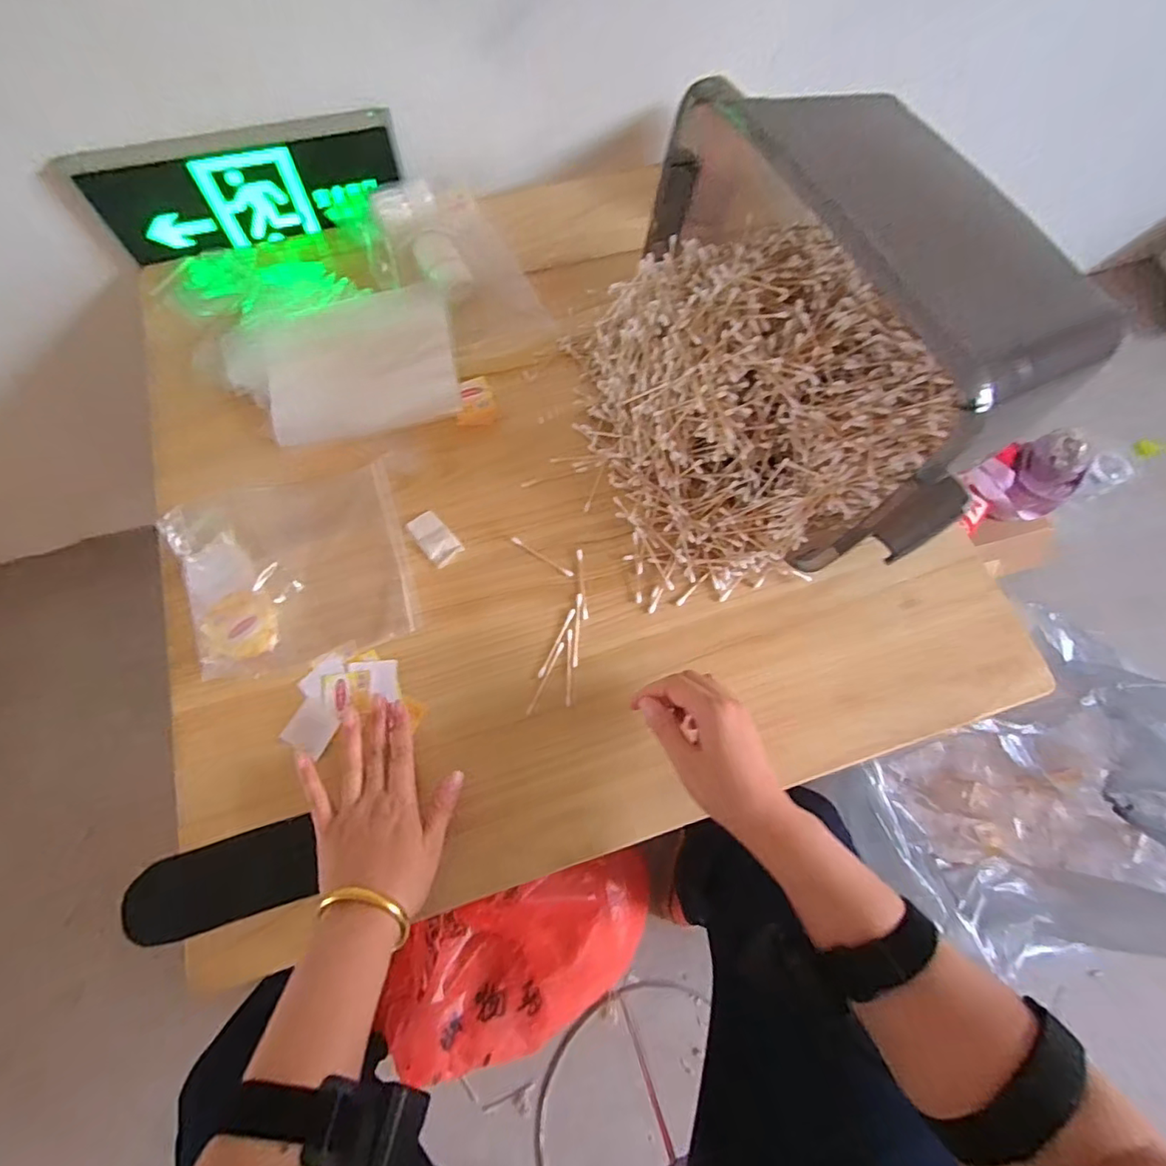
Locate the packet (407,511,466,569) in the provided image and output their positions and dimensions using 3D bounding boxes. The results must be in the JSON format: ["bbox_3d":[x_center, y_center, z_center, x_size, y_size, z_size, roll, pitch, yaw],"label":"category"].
[{"bbox_3d":[-0.148,-0.045,0.553,0.032,0.004,0.059,-39,74,-14],"label":"packet"}]

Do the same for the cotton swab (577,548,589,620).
[{"bbox_3d":[0.000,0.001,0.543,0.006,0.004,0.072,-4,72,-3],"label":"cotton swab"}]

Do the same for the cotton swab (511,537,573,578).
[{"bbox_3d":[-0.040,-0.026,0.552,0.073,0.004,0.006,32,74,8],"label":"cotton swab"}]

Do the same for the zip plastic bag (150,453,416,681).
[{"bbox_3d":[-0.275,-0.017,0.531,0.201,0.022,0.185,-16,70,-7],"label":"zip plastic bag"}]

